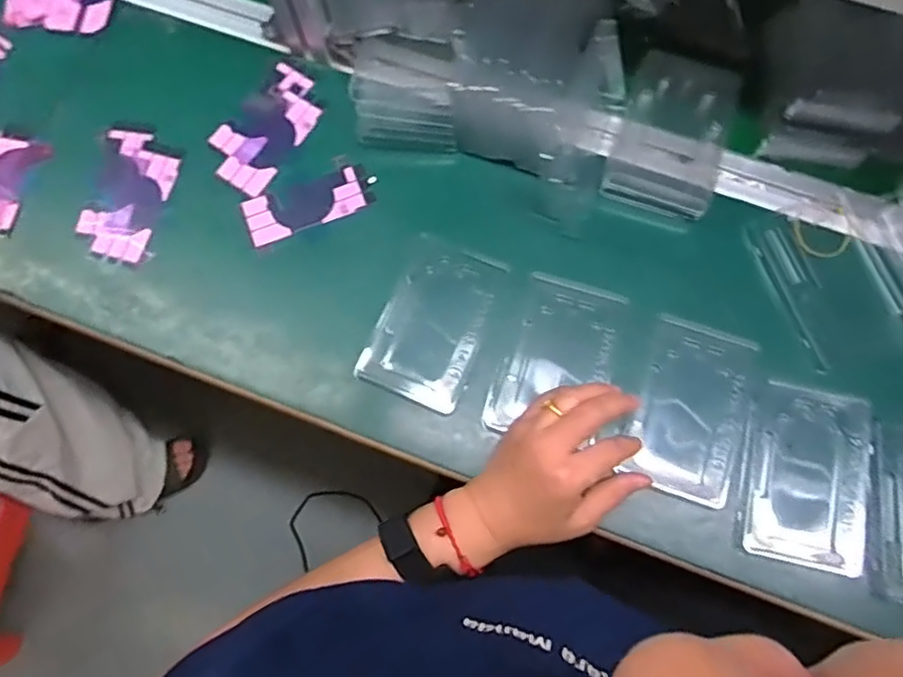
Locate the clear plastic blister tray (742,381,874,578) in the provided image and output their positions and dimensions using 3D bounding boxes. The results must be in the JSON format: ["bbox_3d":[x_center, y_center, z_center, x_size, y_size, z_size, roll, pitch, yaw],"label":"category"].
[{"bbox_3d":[0.269,0.103,0.487,0.083,0.014,0.128,13,75,5],"label":"clear plastic blister tray"}]

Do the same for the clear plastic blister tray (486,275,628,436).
[{"bbox_3d":[0.083,0.017,0.509,0.080,0.011,0.126,19,76,6],"label":"clear plastic blister tray"}]

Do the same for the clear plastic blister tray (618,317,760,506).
[{"bbox_3d":[0.185,0.055,0.502,0.078,0.013,0.130,16,76,6],"label":"clear plastic blister tray"}]

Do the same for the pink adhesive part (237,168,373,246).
[{"bbox_3d":[-0.123,-0.116,0.559,0.109,0.004,0.044,-22,75,-5],"label":"pink adhesive part"}]

